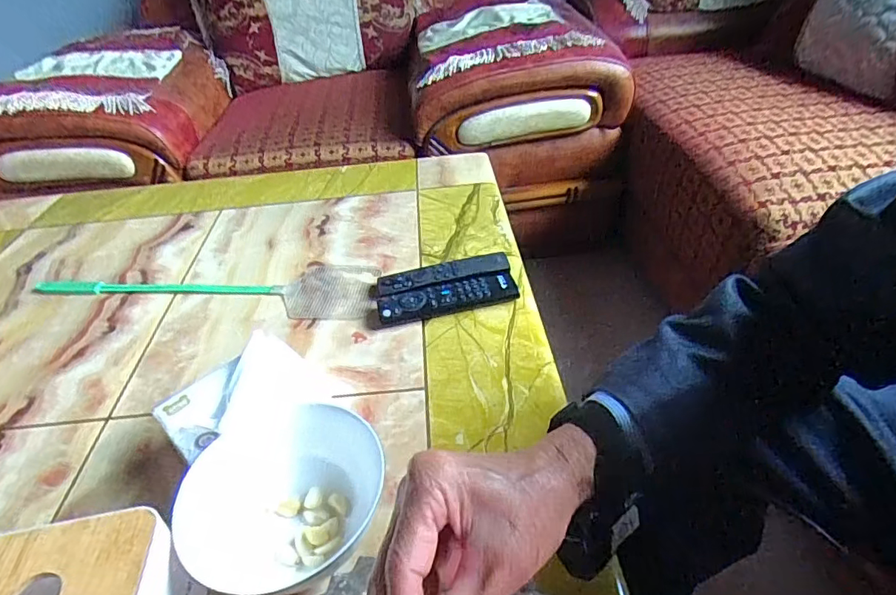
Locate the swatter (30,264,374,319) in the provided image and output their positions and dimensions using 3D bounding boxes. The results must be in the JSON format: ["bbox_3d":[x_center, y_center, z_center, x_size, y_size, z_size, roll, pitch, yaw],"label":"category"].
[{"bbox_3d":[-0.301,-0.020,0.655,0.449,0.014,0.102,3,40,11],"label":"swatter"}]

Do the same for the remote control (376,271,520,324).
[{"bbox_3d":[0.000,0.001,0.586,0.160,0.020,0.040,-12,40,-7],"label":"remote control"}]

